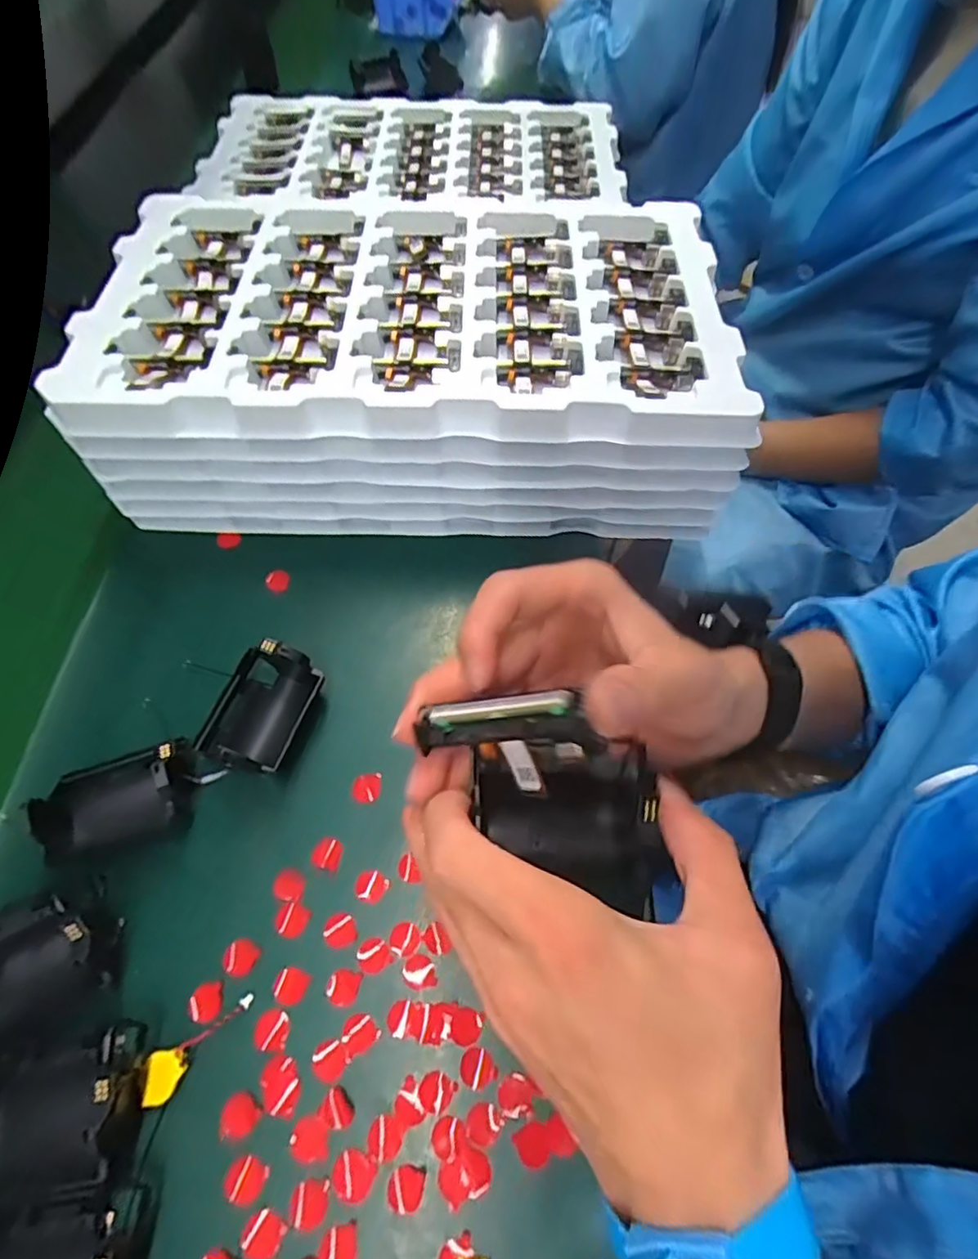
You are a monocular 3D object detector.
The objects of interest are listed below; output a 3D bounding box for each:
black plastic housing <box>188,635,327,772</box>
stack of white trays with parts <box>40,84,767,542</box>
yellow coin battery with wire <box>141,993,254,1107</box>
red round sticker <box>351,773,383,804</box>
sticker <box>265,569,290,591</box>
[{"bbox_3d":[-0.134,0.044,0.339,0.057,0.037,0.075,16,62,8],"label":"black plastic housing"},{"bbox_3d":[-0.050,-0.198,0.435,0.419,0.110,0.236,1,61,-1],"label":"stack of white trays with parts"},{"bbox_3d":[-0.140,0.193,0.270,0.018,0.007,0.055,36,66,18],"label":"yellow coin battery with wire"},{"bbox_3d":[-0.071,0.091,0.334,0.016,0.004,0.017,0,61,-1],"label":"red round sticker"},{"bbox_3d":[-0.149,-0.035,0.406,0.016,0.004,0.017,0,61,-1],"label":"sticker"}]

